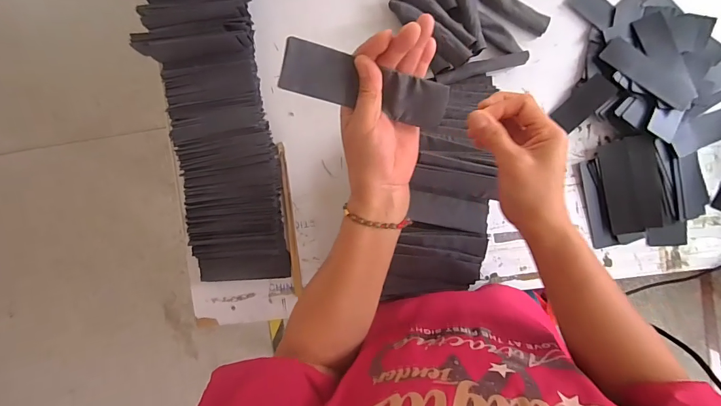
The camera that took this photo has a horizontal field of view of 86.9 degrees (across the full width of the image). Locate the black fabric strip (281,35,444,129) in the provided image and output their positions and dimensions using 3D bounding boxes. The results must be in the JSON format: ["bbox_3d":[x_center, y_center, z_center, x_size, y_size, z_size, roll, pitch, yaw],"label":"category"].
[{"bbox_3d":[0.005,-0.103,0.336,0.147,0.007,0.042,14,113,-9],"label":"black fabric strip"}]

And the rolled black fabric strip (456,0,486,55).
[{"bbox_3d":[0.174,-0.313,0.602,0.034,0.026,0.148,-10,91,4],"label":"rolled black fabric strip"}]

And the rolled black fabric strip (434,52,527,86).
[{"bbox_3d":[0.197,-0.220,0.620,0.146,0.016,0.023,-14,91,4],"label":"rolled black fabric strip"}]

